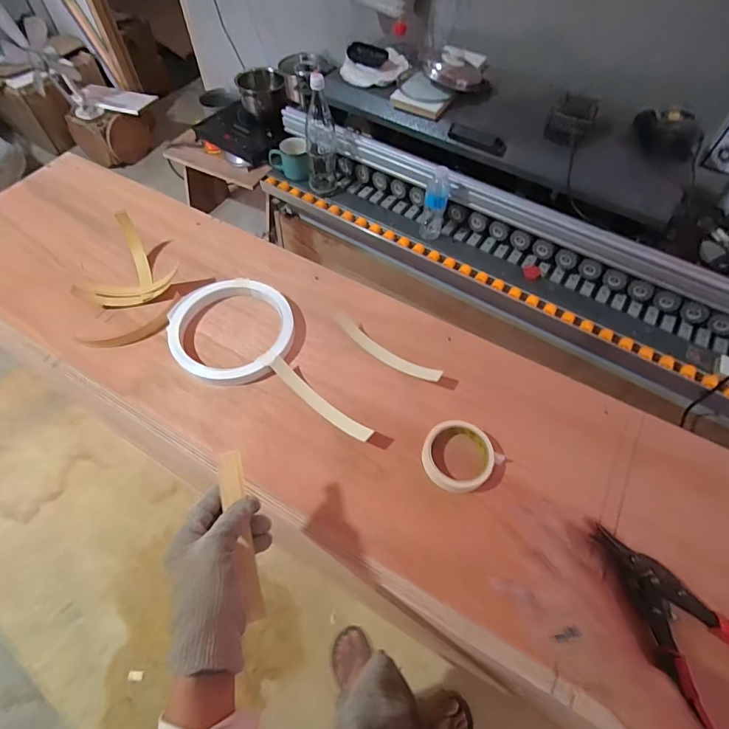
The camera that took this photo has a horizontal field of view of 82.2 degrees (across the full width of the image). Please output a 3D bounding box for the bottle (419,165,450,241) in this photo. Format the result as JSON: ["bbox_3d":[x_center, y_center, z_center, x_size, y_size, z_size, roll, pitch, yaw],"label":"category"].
[{"bbox_3d":[0.180,-0.419,1.054,0.062,0.161,0.074,11,59,6],"label":"bottle"}]

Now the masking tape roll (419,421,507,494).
[{"bbox_3d":[0.130,0.125,0.575,0.097,0.032,0.095,0,58,-1],"label":"masking tape roll"}]

